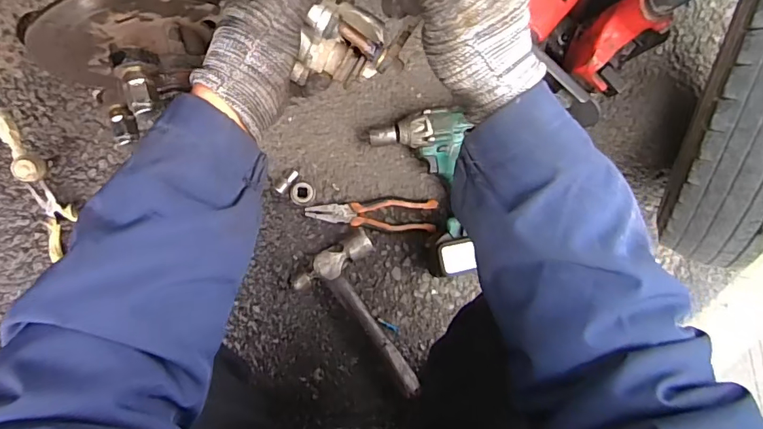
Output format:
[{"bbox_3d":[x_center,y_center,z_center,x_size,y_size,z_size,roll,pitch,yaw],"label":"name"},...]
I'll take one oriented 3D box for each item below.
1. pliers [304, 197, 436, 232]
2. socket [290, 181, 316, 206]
[{"bbox_3d":[-0.022,-0.002,0.705,0.179,0.024,0.051,3,89,-9],"label":"pliers"},{"bbox_3d":[-0.113,-0.029,0.674,0.036,0.044,0.032,0,89,-8],"label":"socket"}]

